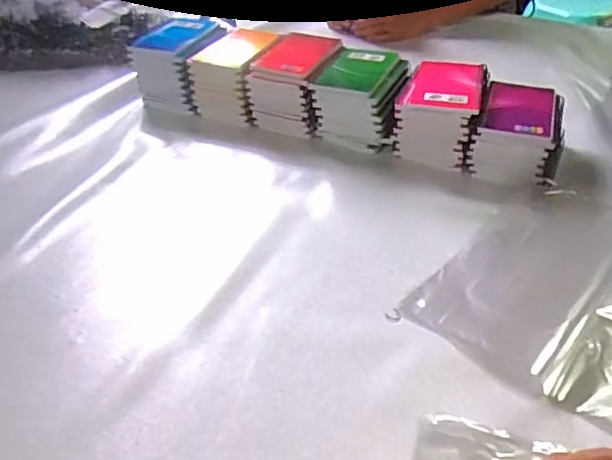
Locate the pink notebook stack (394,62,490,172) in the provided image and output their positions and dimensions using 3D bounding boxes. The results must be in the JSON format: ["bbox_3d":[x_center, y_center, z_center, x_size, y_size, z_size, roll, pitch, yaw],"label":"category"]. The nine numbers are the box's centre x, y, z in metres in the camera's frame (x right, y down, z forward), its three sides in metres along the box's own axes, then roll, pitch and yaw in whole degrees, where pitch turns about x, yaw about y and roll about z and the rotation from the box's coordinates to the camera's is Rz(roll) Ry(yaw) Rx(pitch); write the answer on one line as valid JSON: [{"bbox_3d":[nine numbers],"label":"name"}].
[{"bbox_3d":[0.174,-0.150,0.744,0.094,0.093,0.111,15,42,20],"label":"pink notebook stack"}]

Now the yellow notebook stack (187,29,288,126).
[{"bbox_3d":[-0.098,-0.232,0.855,0.099,0.082,0.145,10,40,15],"label":"yellow notebook stack"}]

